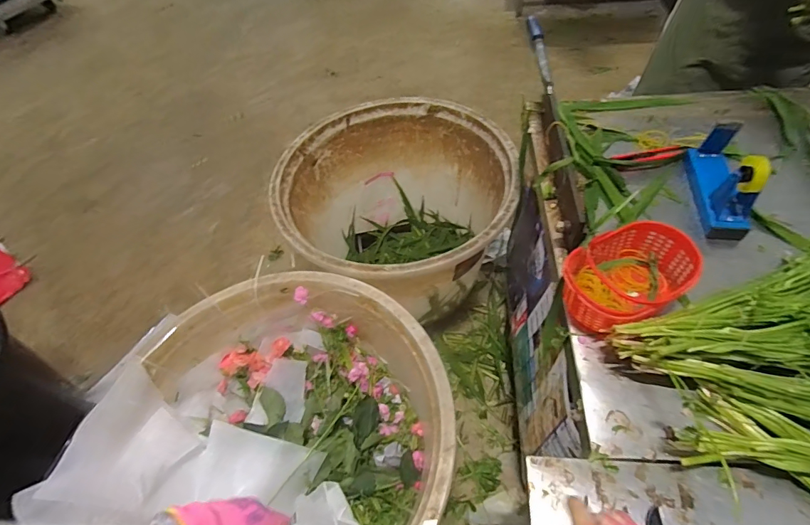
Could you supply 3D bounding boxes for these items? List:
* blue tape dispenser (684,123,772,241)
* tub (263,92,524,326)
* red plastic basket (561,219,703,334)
[{"bbox_3d":[0.579,-0.157,0.754,0.074,0.133,0.195,8,55,10],"label":"blue tape dispenser"},{"bbox_3d":[-0.015,-0.120,1.439,0.679,0.518,0.717,-2,54,3],"label":"tub"},{"bbox_3d":[0.346,0.027,0.671,0.198,0.092,0.141,-21,55,-10],"label":"red plastic basket"}]

